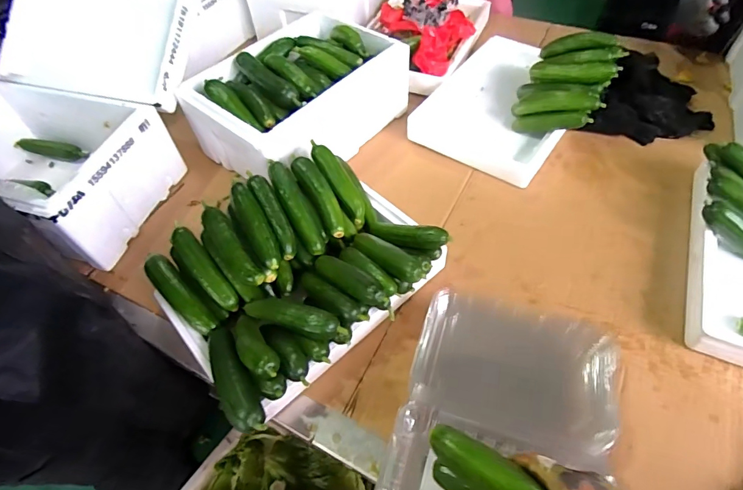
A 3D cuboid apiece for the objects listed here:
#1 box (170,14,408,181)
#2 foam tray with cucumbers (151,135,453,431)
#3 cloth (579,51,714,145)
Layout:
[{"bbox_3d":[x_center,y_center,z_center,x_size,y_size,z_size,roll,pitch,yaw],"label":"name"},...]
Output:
[{"bbox_3d":[-0.131,-0.279,0.788,0.276,0.144,0.366,37,64,26],"label":"box"},{"bbox_3d":[-0.093,0.031,0.582,0.350,0.135,0.270,-36,60,-20],"label":"foam tray with cucumbers"},{"bbox_3d":[0.533,-0.280,0.803,0.234,0.082,0.166,3,54,6],"label":"cloth"}]

